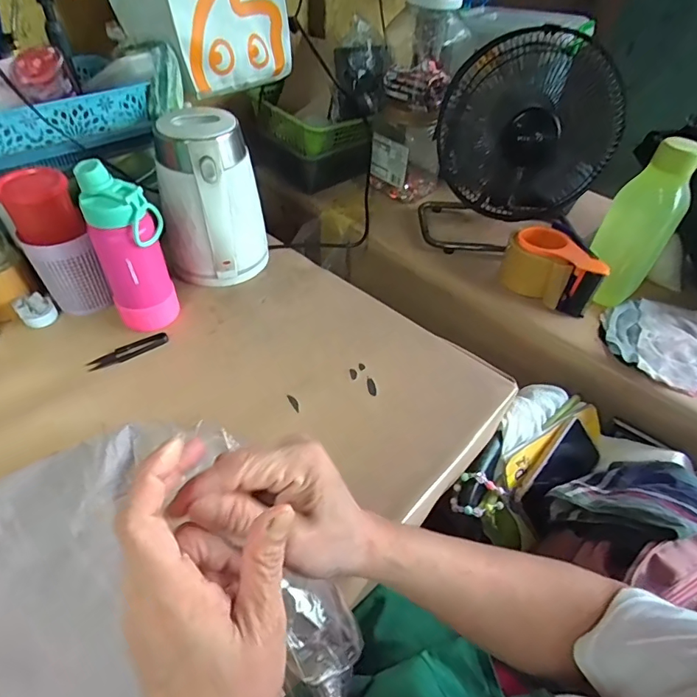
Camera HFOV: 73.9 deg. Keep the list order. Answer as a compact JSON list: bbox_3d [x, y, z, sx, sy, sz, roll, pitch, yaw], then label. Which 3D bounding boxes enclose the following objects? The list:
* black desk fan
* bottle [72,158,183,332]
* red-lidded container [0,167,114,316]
[{"bbox_3d":[0.298,-0.365,0.806,0.262,0.329,0.325,16,48,10],"label":"black desk fan"},{"bbox_3d":[-0.270,-0.114,0.570,0.065,0.207,0.063,9,47,4],"label":"bottle"},{"bbox_3d":[-0.373,-0.129,0.599,0.076,0.172,0.092,-26,54,-26],"label":"red-lidded container"}]

